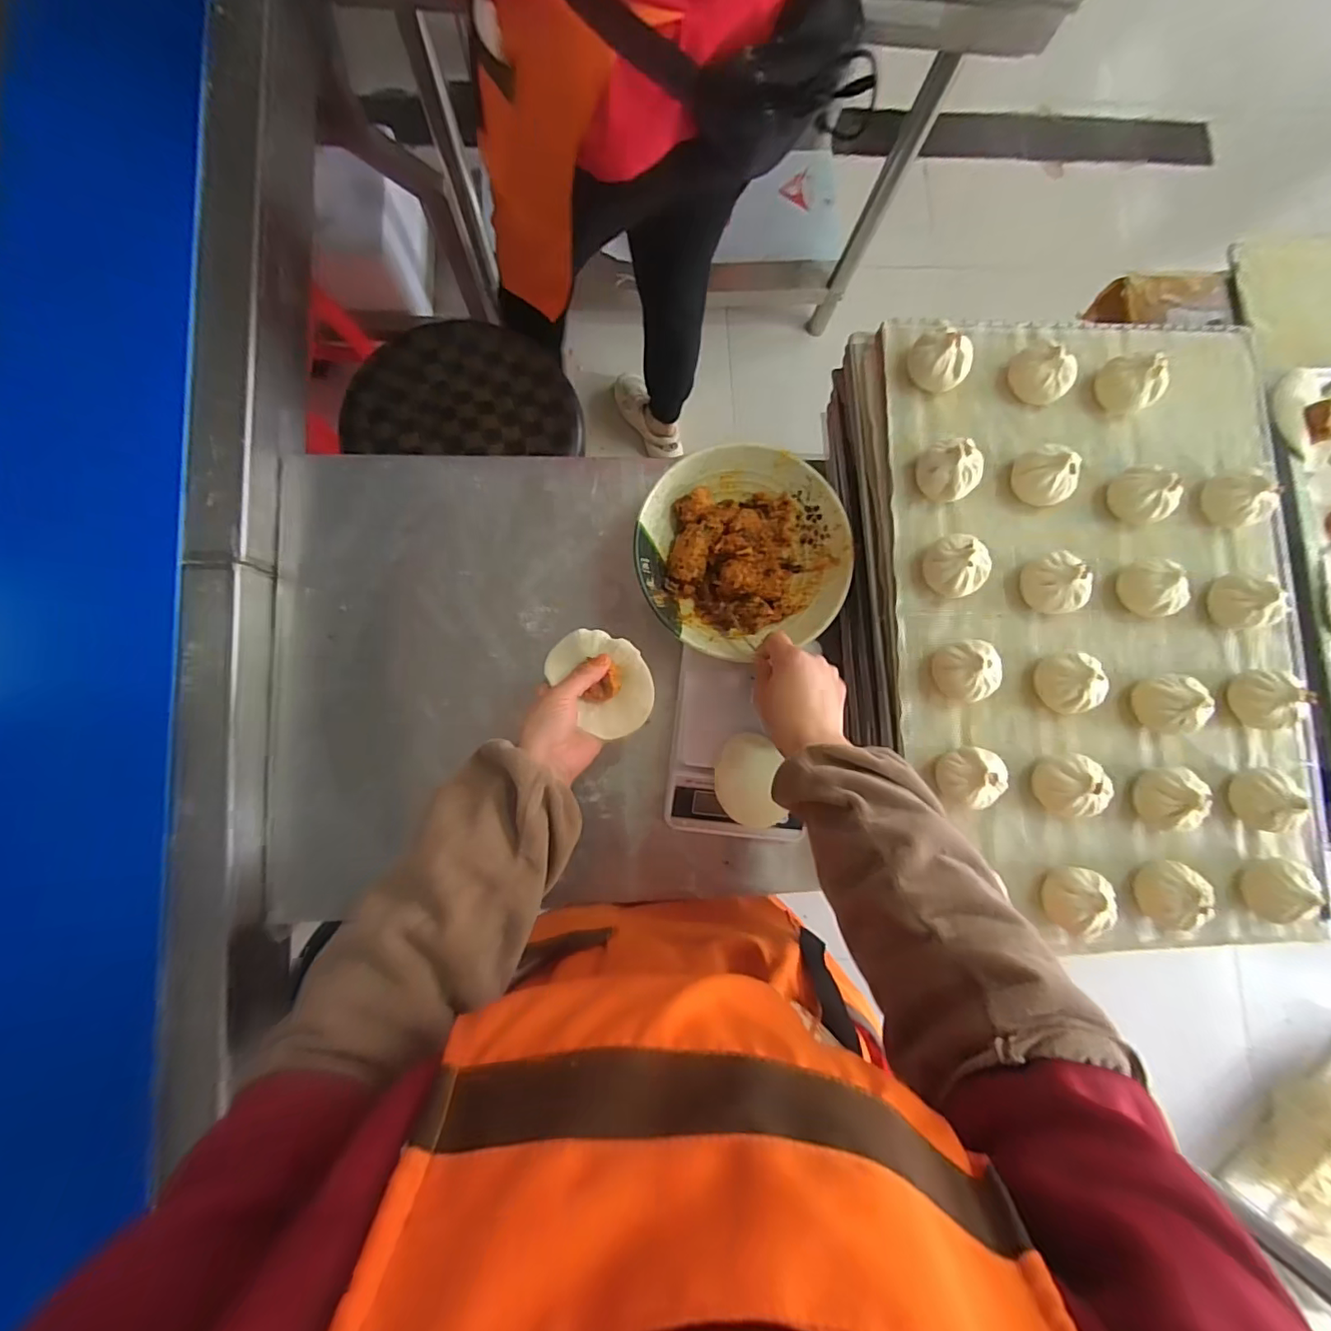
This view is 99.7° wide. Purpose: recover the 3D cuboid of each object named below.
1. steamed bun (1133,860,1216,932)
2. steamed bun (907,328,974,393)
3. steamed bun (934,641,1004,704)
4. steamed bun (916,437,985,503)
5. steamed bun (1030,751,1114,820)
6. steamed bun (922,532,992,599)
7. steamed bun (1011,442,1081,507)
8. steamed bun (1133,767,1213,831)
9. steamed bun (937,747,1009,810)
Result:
[{"bbox_3d":[0.441,0.200,0.492,0.047,0.043,0.054,7,84,-5],"label":"steamed bun"},{"bbox_3d":[0.259,-0.287,0.524,0.055,0.038,0.044,44,82,0],"label":"steamed bun"},{"bbox_3d":[0.270,0.005,0.500,0.048,0.042,0.055,-8,85,-6],"label":"steamed bun"},{"bbox_3d":[0.259,-0.178,0.513,0.045,0.031,0.052,-38,89,-8],"label":"steamed bun"},{"bbox_3d":[0.359,0.106,0.495,0.051,0.041,0.055,1,84,-5],"label":"steamed bun"},{"bbox_3d":[0.264,-0.091,0.507,0.049,0.032,0.054,-28,88,-7],"label":"steamed bun"},{"bbox_3d":[0.354,-0.176,0.518,0.048,0.037,0.054,-28,88,-7],"label":"steamed bun"},{"bbox_3d":[0.452,0.119,0.501,0.044,0.039,0.057,7,84,-5],"label":"steamed bun"},{"bbox_3d":[0.268,0.098,0.490,0.051,0.041,0.053,1,84,-5],"label":"steamed bun"}]

